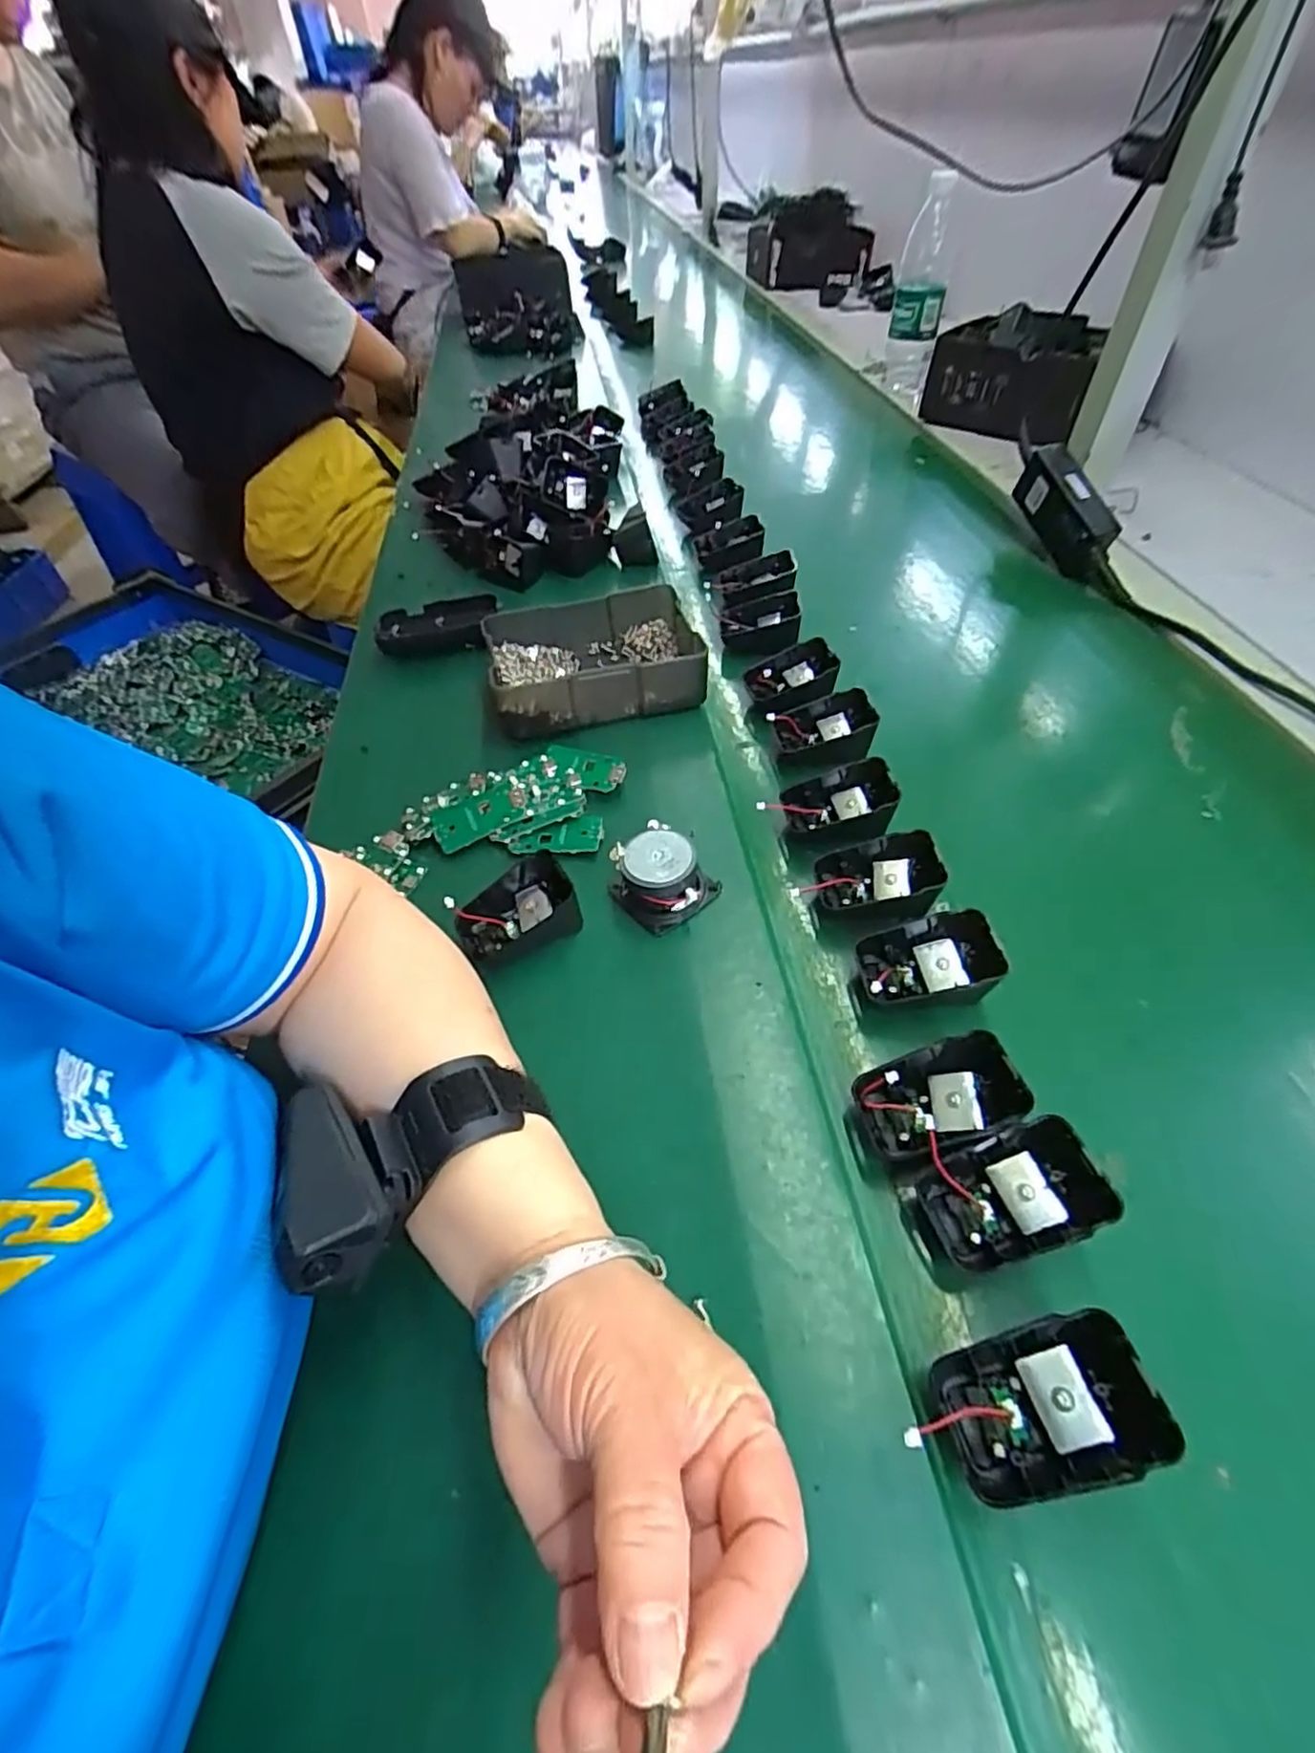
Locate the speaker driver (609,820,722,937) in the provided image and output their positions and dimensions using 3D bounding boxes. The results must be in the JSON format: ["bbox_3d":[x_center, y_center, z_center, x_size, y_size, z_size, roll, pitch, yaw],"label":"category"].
[{"bbox_3d":[0.001,0.000,0.406,0.055,0.036,0.049,33,61,29],"label":"speaker driver"}]

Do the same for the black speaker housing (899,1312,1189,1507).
[{"bbox_3d":[0.134,0.187,0.240,0.069,0.031,0.046,-16,51,-6],"label":"black speaker housing"}]

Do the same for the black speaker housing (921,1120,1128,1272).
[{"bbox_3d":[0.150,0.135,0.287,0.069,0.026,0.042,-30,49,14],"label":"black speaker housing"}]

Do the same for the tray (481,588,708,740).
[{"bbox_3d":[-0.051,-0.176,0.540,0.162,0.039,0.127,-10,51,-6],"label":"tray"}]

